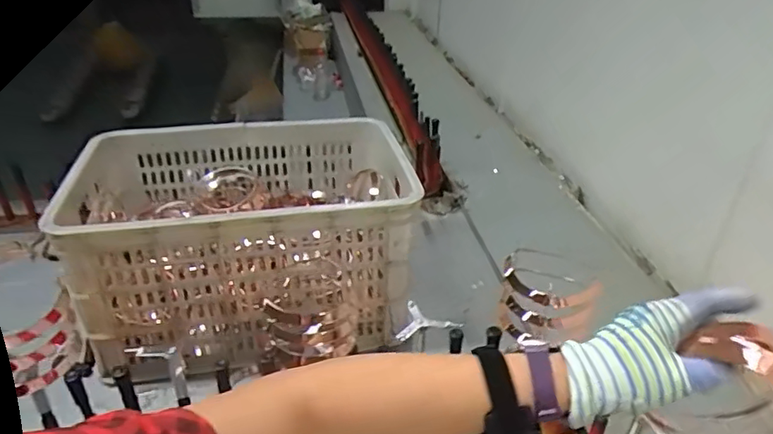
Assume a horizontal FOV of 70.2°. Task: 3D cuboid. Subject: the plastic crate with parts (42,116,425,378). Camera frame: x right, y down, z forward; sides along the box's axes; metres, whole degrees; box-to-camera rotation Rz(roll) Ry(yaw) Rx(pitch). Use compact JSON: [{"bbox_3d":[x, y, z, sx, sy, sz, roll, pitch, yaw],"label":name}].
[{"bbox_3d":[-0.223,0.011,0.953,0.533,0.249,0.350,-2,29,-19],"label":"plastic crate with parts"}]

